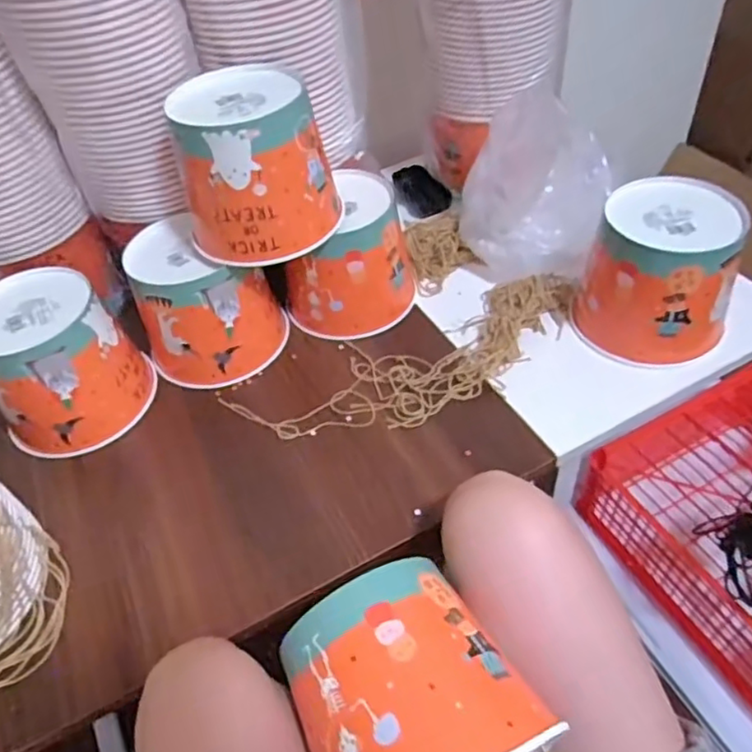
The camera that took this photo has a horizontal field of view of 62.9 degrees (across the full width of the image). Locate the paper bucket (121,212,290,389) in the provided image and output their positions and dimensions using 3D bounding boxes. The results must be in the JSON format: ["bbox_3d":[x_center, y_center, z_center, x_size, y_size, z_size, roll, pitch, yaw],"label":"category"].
[{"bbox_3d":[-0.187,-0.087,0.692,0.142,0.129,0.145,-4,48,4],"label":"paper bucket"}]

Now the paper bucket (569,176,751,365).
[{"bbox_3d":[0.292,-0.110,0.641,0.144,0.138,0.131,11,50,17],"label":"paper bucket"}]

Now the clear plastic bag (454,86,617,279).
[{"bbox_3d":[0.186,-0.211,0.722,0.166,0.166,0.134,1,48,8],"label":"clear plastic bag"}]

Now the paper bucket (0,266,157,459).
[{"bbox_3d":[-0.328,-0.010,0.641,0.136,0.131,0.149,26,56,27],"label":"paper bucket"}]

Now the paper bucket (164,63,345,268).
[{"bbox_3d":[-0.120,-0.209,0.609,0.146,0.132,0.141,-14,48,-5],"label":"paper bucket"}]

